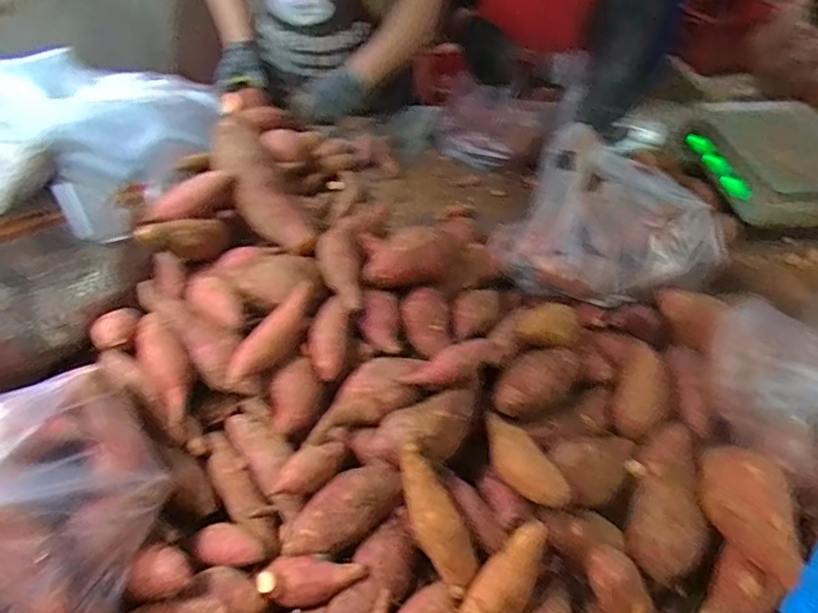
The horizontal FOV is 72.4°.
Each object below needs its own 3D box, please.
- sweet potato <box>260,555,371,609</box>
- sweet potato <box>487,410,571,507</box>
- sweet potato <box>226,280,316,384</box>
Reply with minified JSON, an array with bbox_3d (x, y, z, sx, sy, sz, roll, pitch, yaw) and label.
[{"bbox_3d":[-0.100,0.284,0.579,0.108,0.037,0.042,5,46,1],"label":"sweet potato"},{"bbox_3d":[0.122,0.170,0.647,0.050,0.033,0.141,-17,35,-18],"label":"sweet potato"},{"bbox_3d":[-0.166,0.033,0.691,0.035,0.035,0.153,27,66,22],"label":"sweet potato"}]

